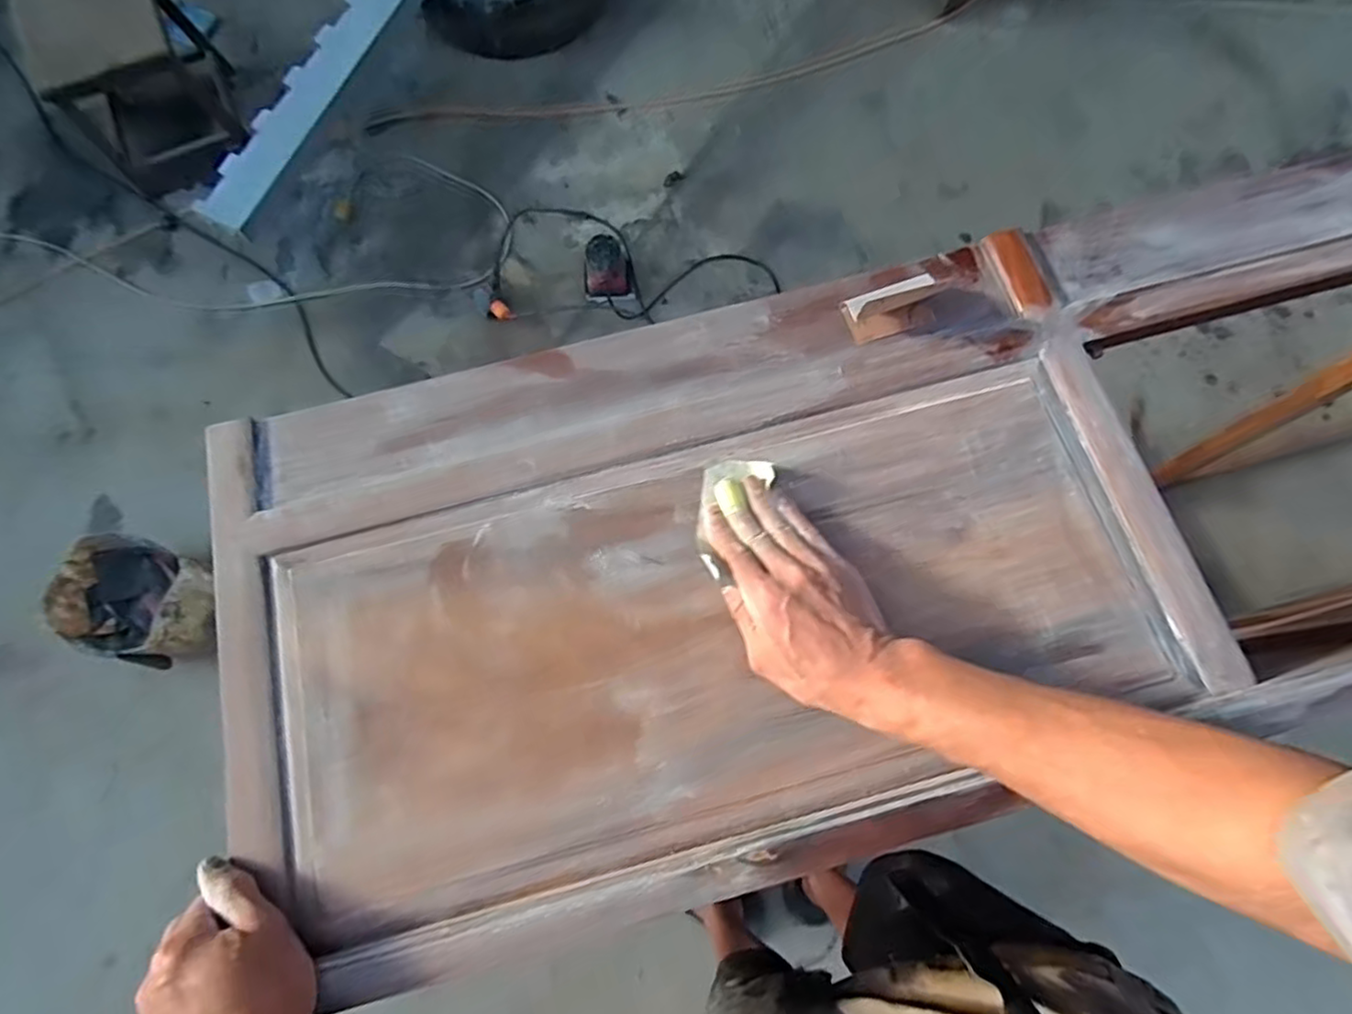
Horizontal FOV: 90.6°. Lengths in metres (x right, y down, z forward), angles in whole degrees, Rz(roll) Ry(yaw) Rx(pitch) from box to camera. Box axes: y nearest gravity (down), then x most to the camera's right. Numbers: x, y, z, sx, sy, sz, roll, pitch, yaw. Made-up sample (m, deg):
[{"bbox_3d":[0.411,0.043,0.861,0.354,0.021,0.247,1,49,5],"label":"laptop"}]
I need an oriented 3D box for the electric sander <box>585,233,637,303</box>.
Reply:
[{"bbox_3d":[-0.151,-0.520,1.462,0.111,0.101,0.135,-11,76,-4],"label":"electric sander"}]

